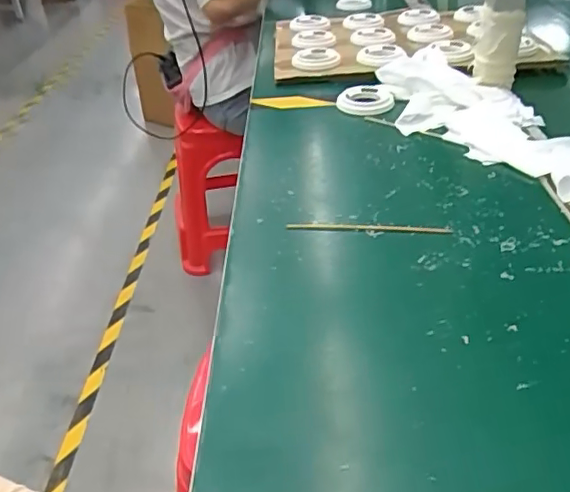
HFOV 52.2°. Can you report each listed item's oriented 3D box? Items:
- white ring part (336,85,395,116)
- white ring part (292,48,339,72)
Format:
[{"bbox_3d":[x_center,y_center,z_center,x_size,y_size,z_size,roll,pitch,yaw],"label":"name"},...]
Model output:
[{"bbox_3d":[0.107,-0.196,0.778,0.074,0.011,0.083,-1,34,5],"label":"white ring part"},{"bbox_3d":[0.047,-0.290,0.898,0.070,0.018,0.070,-3,34,2],"label":"white ring part"}]

